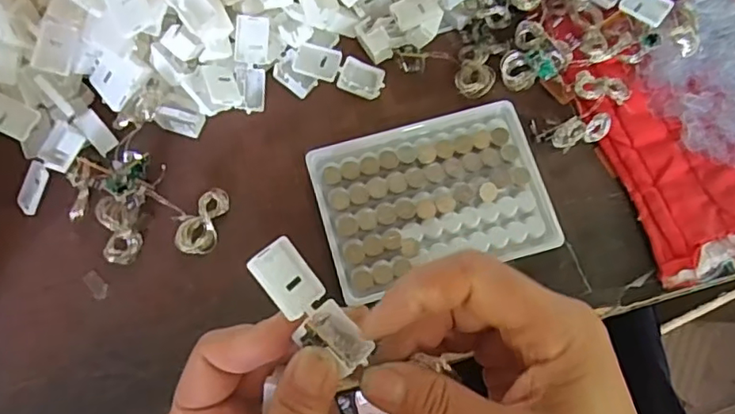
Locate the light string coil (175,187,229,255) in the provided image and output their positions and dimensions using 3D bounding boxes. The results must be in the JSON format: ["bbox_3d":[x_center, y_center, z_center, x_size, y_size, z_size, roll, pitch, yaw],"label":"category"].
[{"bbox_3d":[-0.095,0.008,0.339,0.021,0.014,0.039,17,74,3],"label":"light string coil"}]

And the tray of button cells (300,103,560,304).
[{"bbox_3d":[0.038,-0.006,0.342,0.128,0.014,0.093,-15,75,-6],"label":"tray of button cells"}]

